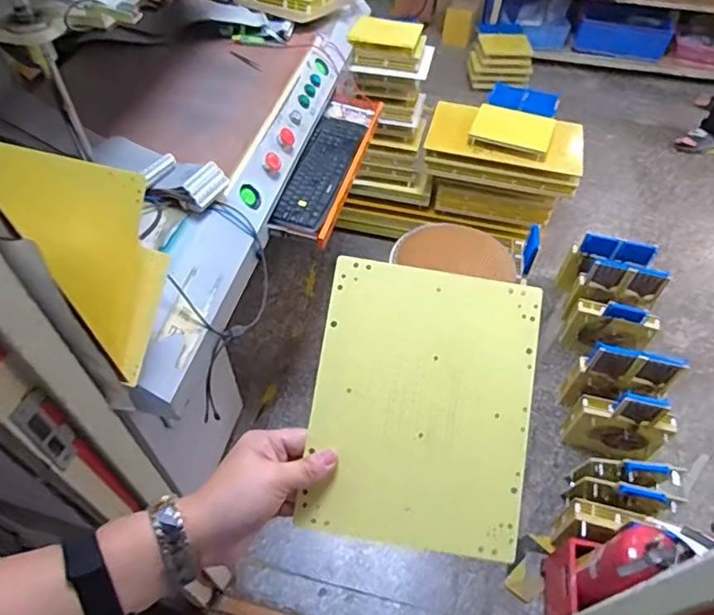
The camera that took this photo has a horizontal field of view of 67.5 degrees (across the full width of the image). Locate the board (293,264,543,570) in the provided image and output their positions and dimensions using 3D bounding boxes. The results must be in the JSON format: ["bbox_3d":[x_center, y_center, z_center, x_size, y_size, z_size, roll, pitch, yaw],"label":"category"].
[{"bbox_3d":[0.061,0.088,0.485,0.194,0.005,0.243,9,81,1],"label":"board"}]

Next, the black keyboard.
[{"bbox_3d":[-0.081,-0.321,1.254,0.114,0.033,0.390,13,53,7],"label":"black keyboard"}]

